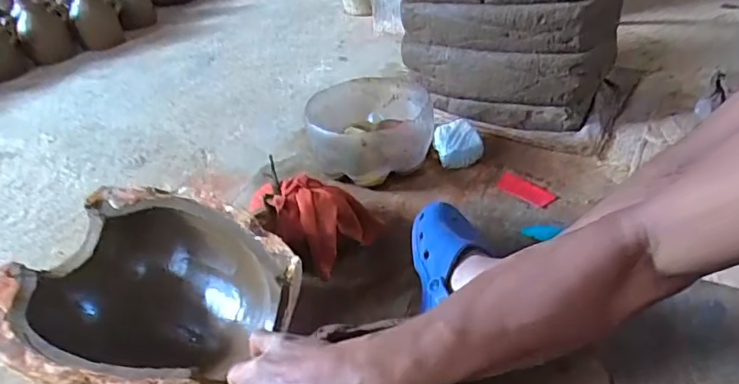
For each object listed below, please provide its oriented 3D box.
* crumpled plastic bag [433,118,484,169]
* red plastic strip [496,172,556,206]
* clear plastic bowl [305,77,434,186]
[{"bbox_3d":[0.171,-0.090,0.995,0.081,0.058,0.098,-10,35,-5],"label":"crumpled plastic bag"},{"bbox_3d":[0.276,-0.005,0.909,0.047,0.004,0.106,-31,42,-30],"label":"red plastic strip"},{"bbox_3d":[0.001,-0.115,1.016,0.232,0.145,0.232,-5,36,4],"label":"clear plastic bowl"}]

